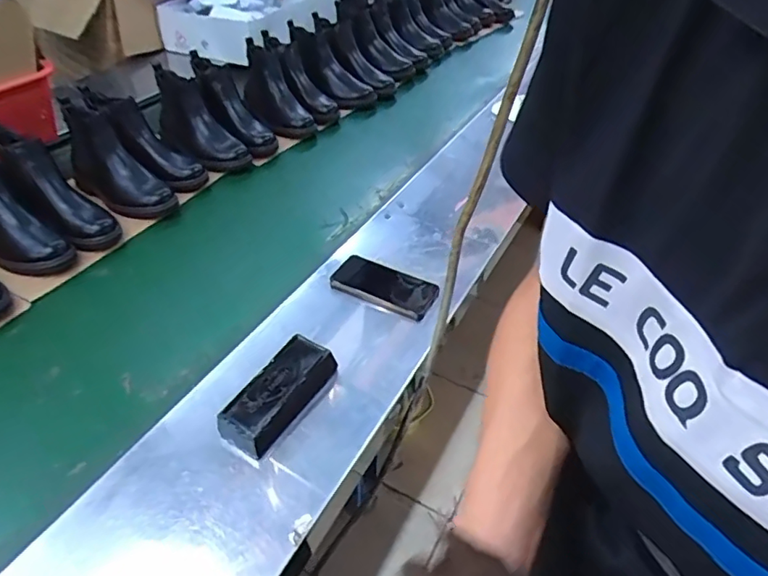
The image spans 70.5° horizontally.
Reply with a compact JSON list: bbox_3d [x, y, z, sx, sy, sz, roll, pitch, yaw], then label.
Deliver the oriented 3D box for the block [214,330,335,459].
[{"bbox_3d":[-0.131,0.129,0.674,0.067,0.054,0.158,24,46,23],"label":"block"}]

